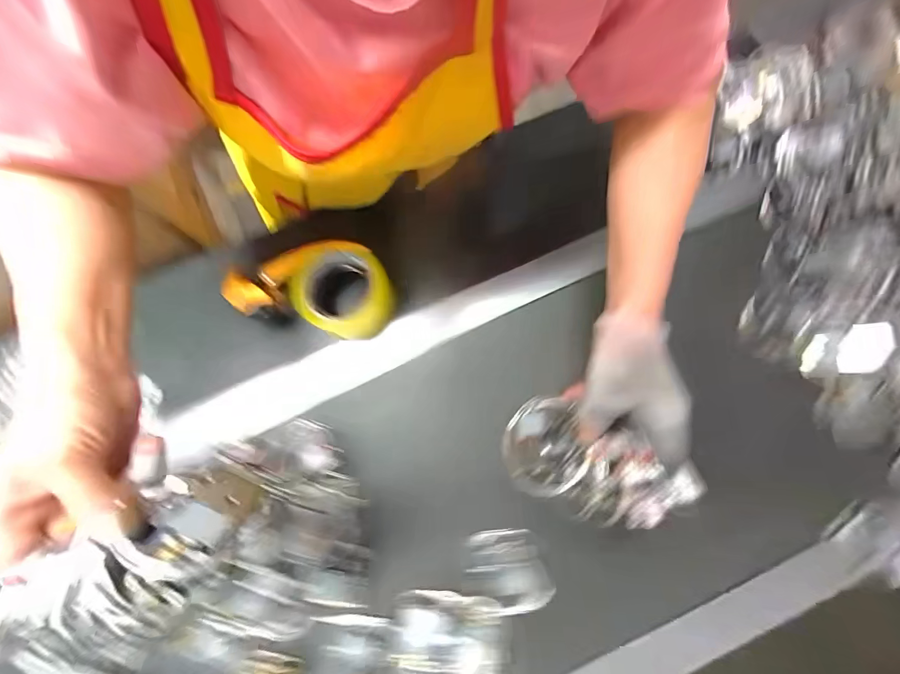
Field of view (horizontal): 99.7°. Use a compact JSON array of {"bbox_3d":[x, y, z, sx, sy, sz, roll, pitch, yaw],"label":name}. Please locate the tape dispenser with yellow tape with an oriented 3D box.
[{"bbox_3d":[-0.156,-0.058,0.443,0.178,0.052,0.100,6,79,1],"label":"tape dispenser with yellow tape"}]

